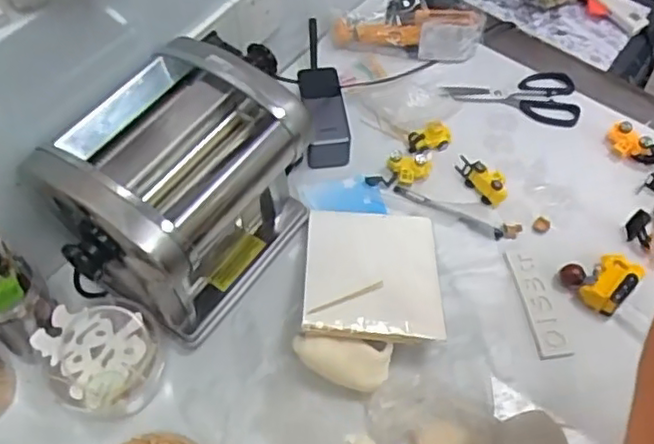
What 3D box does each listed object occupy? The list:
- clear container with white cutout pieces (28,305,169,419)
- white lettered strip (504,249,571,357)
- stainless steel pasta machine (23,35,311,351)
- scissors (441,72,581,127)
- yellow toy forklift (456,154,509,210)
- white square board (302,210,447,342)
[{"bbox_3d":[-0.227,0.143,0.648,0.101,0.091,0.103,1,56,-2],"label":"clear container with white cutout pieces"},{"bbox_3d":[0.235,0.088,0.719,0.035,0.007,0.128,-8,57,-8],"label":"white lettered strip"},{"bbox_3d":[-0.155,-0.029,0.658,0.186,0.199,0.249,33,61,18],"label":"stainless steel pasta machine"},{"bbox_3d":[0.251,-0.173,0.885,0.178,0.013,0.090,1,56,-2],"label":"scissors"},{"bbox_3d":[0.193,-0.053,0.800,0.033,0.024,0.072,-31,63,-21],"label":"yellow toy forklift"},{"bbox_3d":[0.051,0.053,0.713,0.147,0.014,0.183,6,40,-4],"label":"white square board"}]

